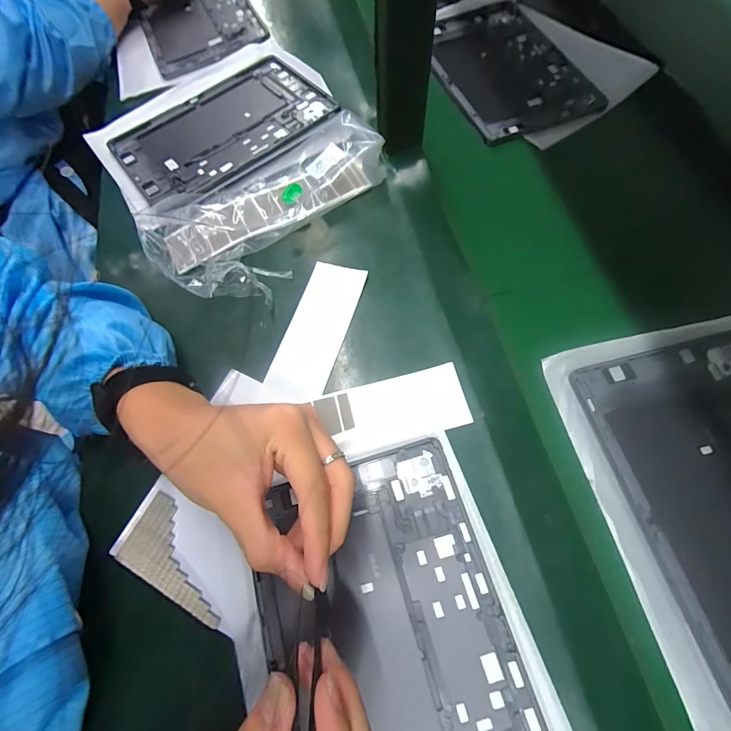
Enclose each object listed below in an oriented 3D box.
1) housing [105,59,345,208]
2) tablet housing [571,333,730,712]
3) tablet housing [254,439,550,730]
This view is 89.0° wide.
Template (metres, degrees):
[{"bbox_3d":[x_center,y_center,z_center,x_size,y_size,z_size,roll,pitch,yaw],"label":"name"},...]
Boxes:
[{"bbox_3d":[-0.182,-0.300,0.472,0.252,0.010,0.185,-33,64,-9],"label":"housing"},{"bbox_3d":[0.287,0.099,0.280,0.168,0.010,0.246,-13,67,-3],"label":"tablet housing"},{"bbox_3d":[0.019,0.196,0.256,0.161,0.010,0.247,-17,67,-4],"label":"tablet housing"}]

